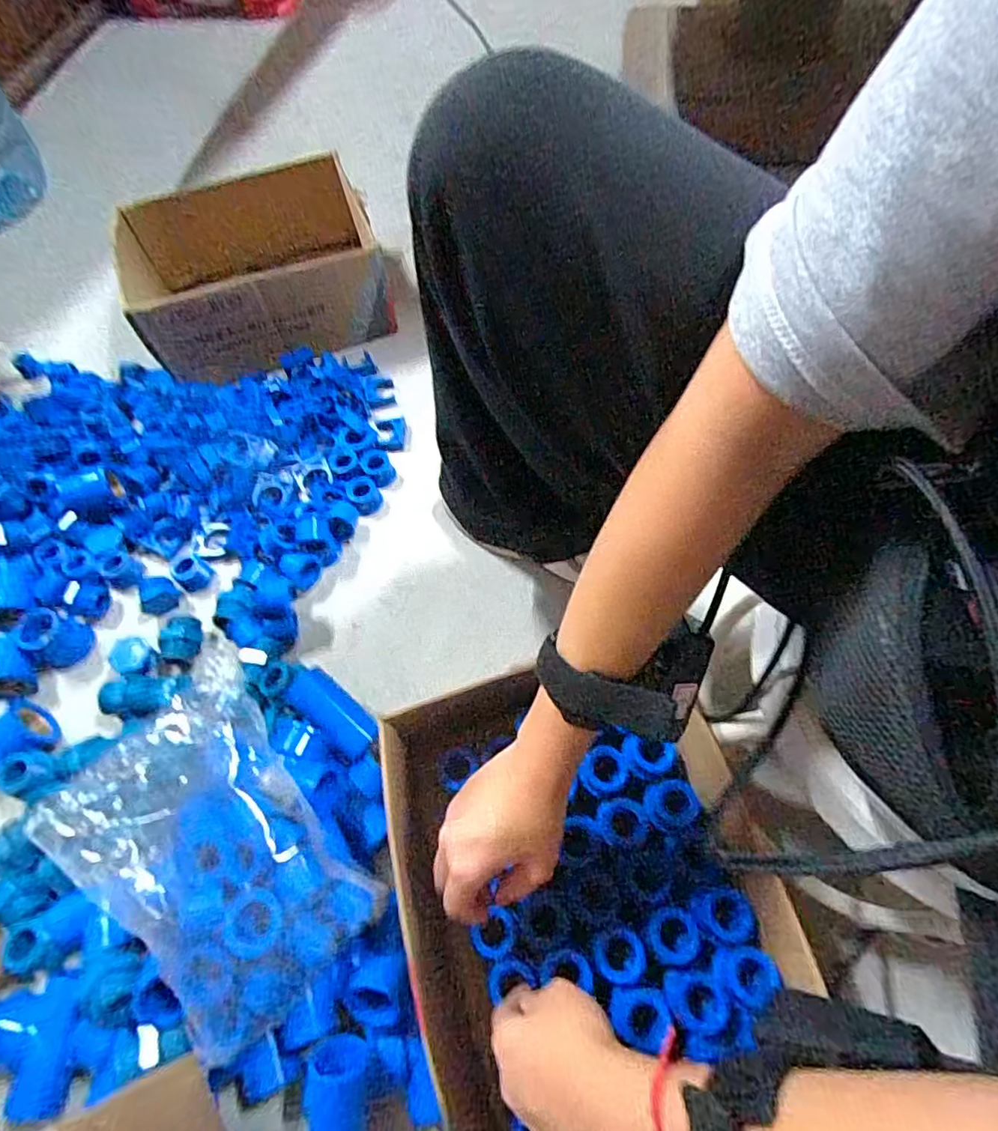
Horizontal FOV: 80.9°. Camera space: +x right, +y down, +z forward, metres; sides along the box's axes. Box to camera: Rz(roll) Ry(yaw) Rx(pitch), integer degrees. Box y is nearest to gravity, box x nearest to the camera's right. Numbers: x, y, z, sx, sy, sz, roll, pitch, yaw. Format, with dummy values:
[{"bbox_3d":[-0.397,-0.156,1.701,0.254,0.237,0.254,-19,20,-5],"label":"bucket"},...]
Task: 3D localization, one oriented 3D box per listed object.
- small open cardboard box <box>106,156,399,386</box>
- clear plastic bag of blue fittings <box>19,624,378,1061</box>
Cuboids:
[{"bbox_3d":[-0.308,-0.383,0.764,0.292,0.122,0.227,-20,62,-7],"label":"small open cardboard box"},{"bbox_3d":[-0.205,0.214,0.432,0.160,0.086,0.222,-39,66,-16],"label":"clear plastic bag of blue fittings"}]

